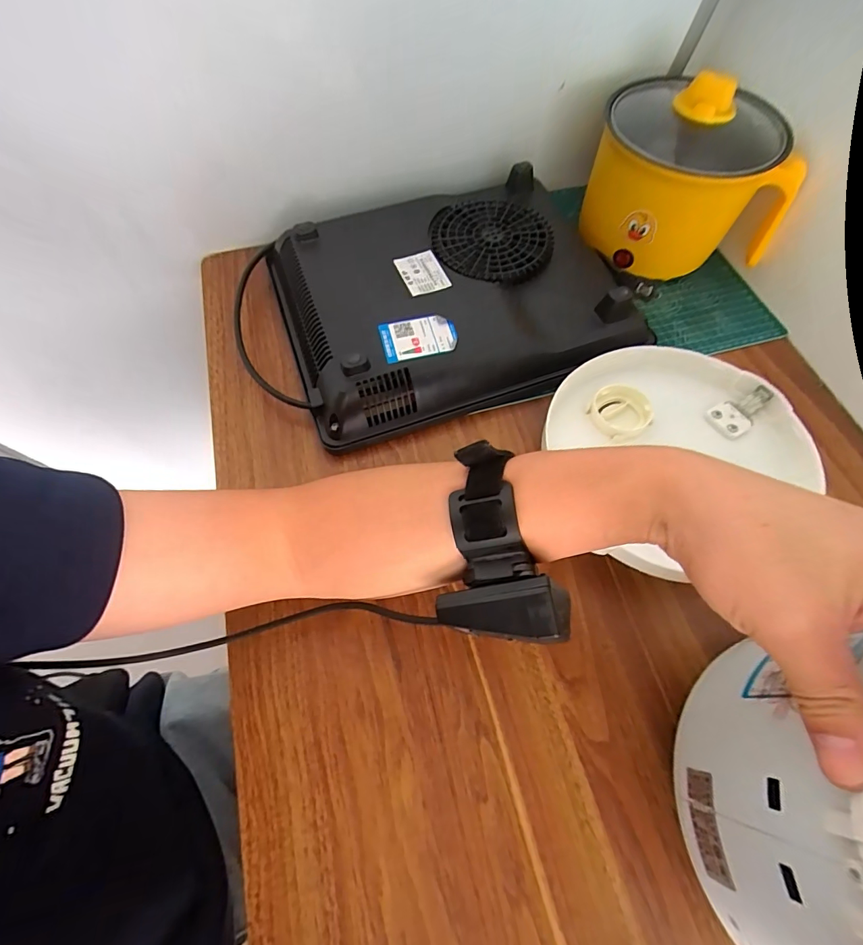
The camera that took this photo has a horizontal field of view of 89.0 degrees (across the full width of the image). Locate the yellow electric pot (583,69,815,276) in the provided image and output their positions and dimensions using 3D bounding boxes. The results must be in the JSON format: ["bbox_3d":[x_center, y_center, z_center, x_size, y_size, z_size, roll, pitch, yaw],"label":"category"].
[{"bbox_3d":[0.262,-0.308,0.466,0.171,0.151,0.149,-5,65,-5],"label":"yellow electric pot"}]

